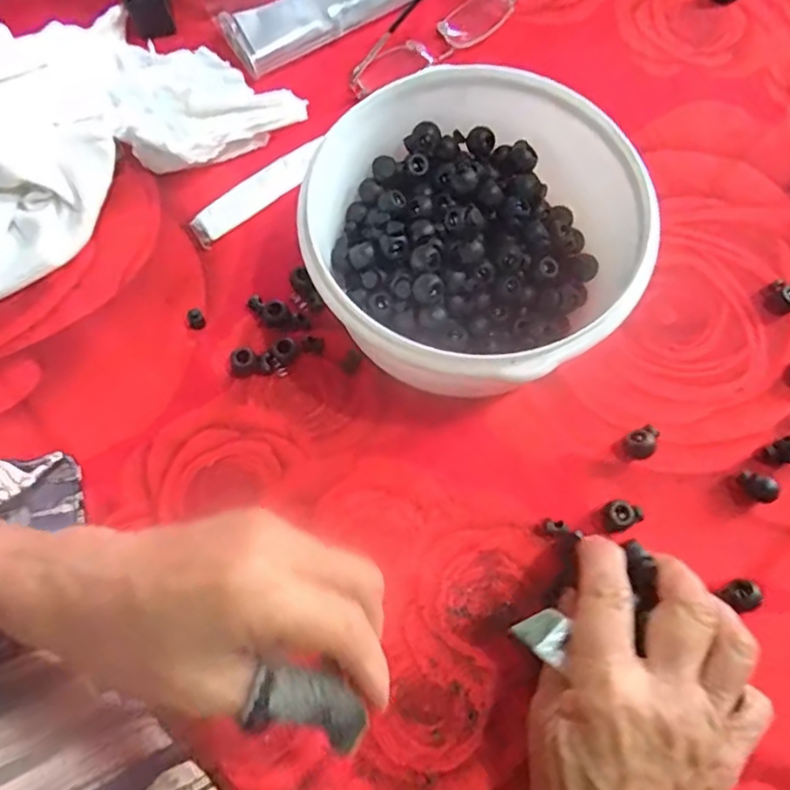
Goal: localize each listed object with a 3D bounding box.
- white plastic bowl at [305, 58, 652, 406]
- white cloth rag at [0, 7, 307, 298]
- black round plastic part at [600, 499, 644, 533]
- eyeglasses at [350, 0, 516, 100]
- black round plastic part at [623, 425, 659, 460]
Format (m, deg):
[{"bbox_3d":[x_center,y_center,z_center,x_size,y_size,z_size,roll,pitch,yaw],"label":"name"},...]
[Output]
[{"bbox_3d":[0.042,-0.079,0.327,0.156,0.074,0.152,0,71,1],"label":"white plastic bowl"},{"bbox_3d":[-0.223,-0.136,0.360,0.308,0.060,0.133,-37,75,-11],"label":"white cloth rag"},{"bbox_3d":[0.113,0.060,0.319,0.017,0.015,0.014,-22,72,-6],"label":"black round plastic part"},{"bbox_3d":[0.009,-0.258,0.411,0.133,0.032,0.092,-33,74,-10],"label":"eyeglasses"},{"bbox_3d":[0.128,0.025,0.328,0.020,0.009,0.014,-27,73,-8],"label":"black round plastic part"}]

